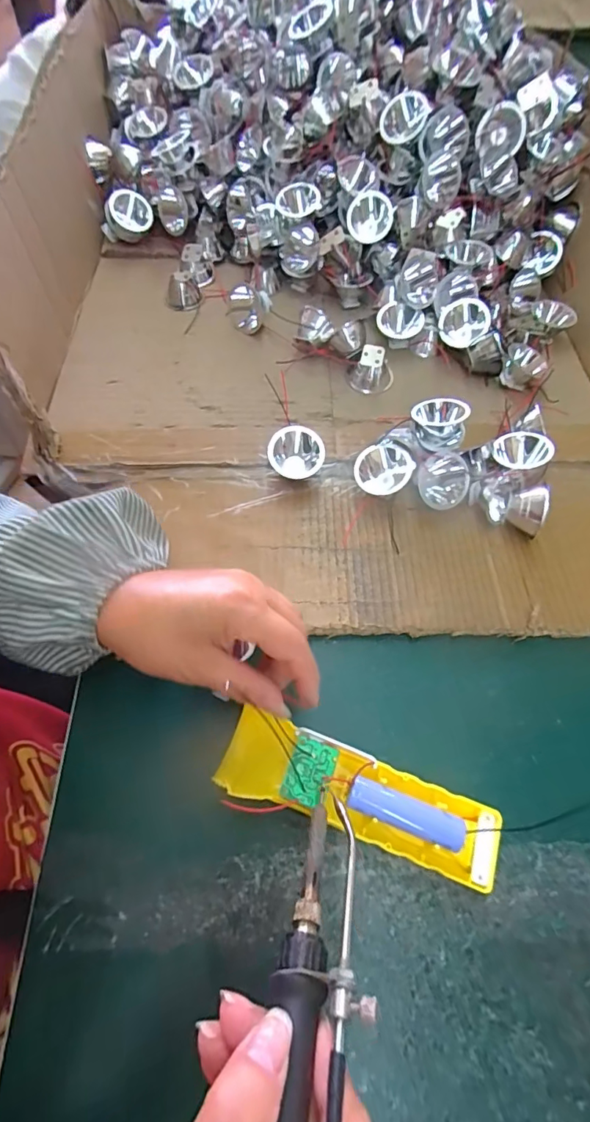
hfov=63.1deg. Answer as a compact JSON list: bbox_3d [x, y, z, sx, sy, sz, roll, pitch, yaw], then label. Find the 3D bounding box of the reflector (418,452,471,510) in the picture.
[{"bbox_3d":[0.119,-0.063,0.380,0.038,0.041,0.026,34,64,15],"label":"reflector"}]

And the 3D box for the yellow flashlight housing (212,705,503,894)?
[{"bbox_3d":[0.035,0.135,0.276,0.163,0.031,0.043,19,61,9],"label":"yellow flashlight housing"}]

